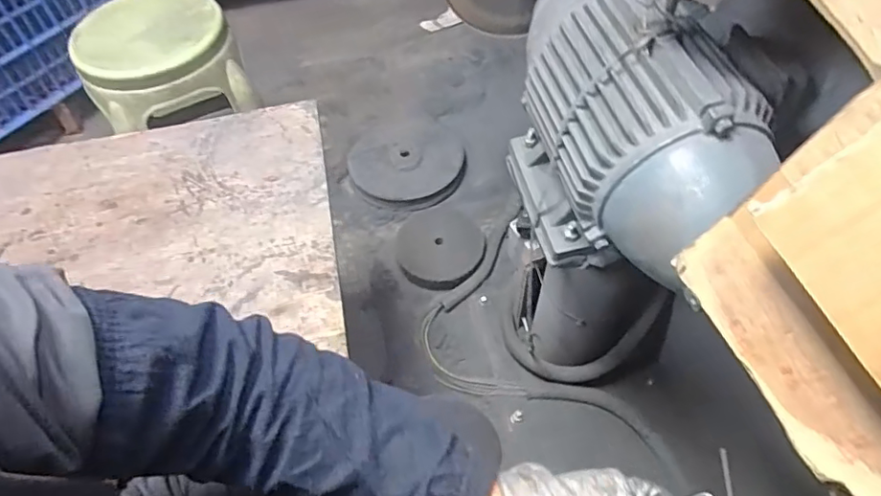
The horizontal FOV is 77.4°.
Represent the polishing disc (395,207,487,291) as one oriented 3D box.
[{"bbox_3d":[0.001,-0.003,1.221,0.192,0.040,0.192,-1,55,2],"label":"polishing disc"}]

